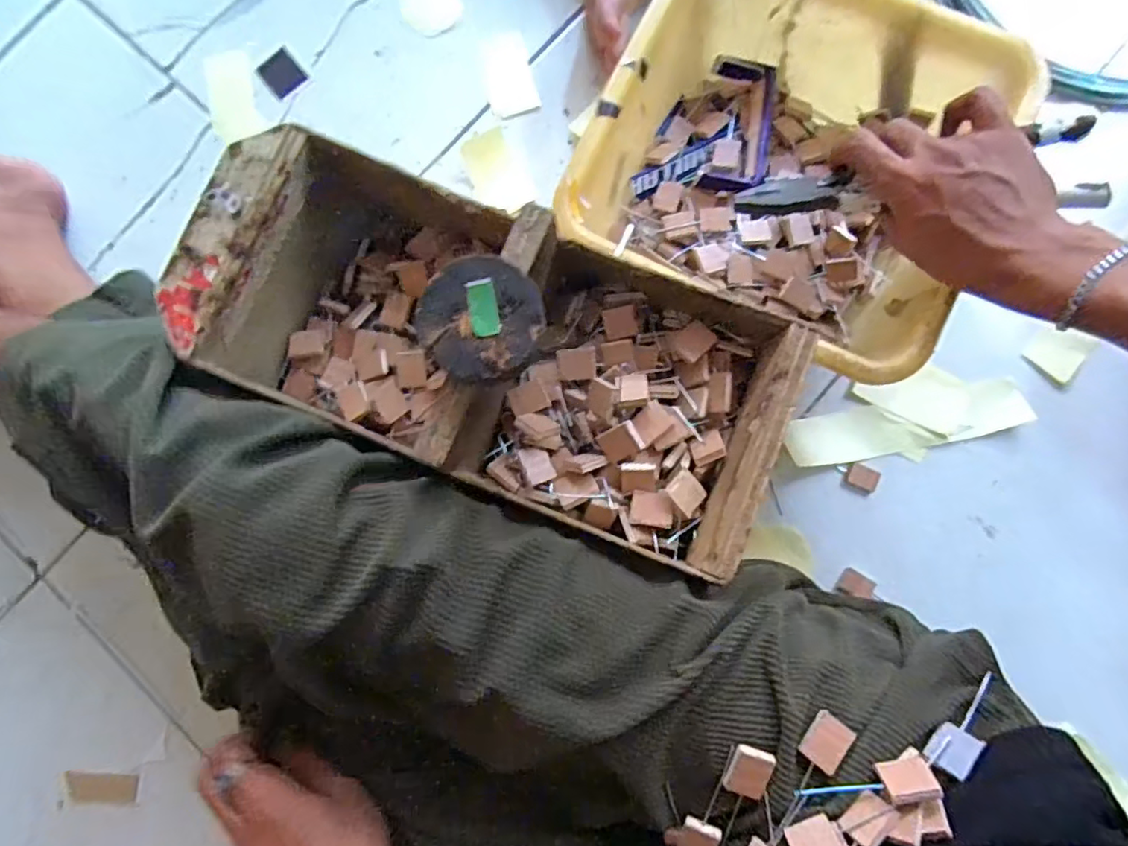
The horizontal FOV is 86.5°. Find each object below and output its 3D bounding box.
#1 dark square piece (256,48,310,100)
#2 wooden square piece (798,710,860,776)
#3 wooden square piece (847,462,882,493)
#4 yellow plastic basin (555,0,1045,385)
[{"bbox_3d":[-0.269,-0.334,0.574,0.036,0.004,0.042,-43,83,-4],"label":"dark square piece"},{"bbox_3d":[0.134,0.163,0.305,0.020,0.004,0.024,37,85,6],"label":"wooden square piece"},{"bbox_3d":[0.249,0.046,0.497,0.024,0.004,0.020,23,84,5],"label":"wooden square piece"},{"bbox_3d":[0.161,-0.183,0.465,0.269,0.133,0.269,28,84,5],"label":"yellow plastic basin"}]

